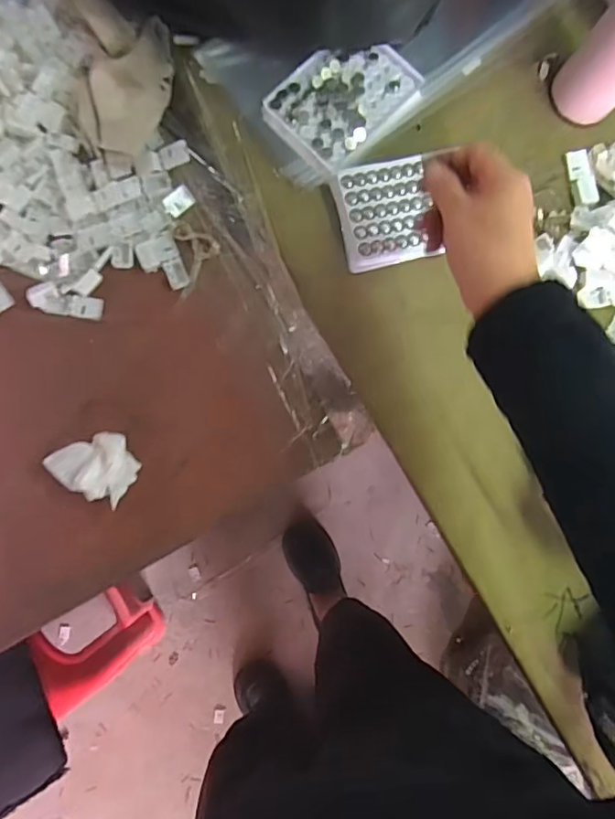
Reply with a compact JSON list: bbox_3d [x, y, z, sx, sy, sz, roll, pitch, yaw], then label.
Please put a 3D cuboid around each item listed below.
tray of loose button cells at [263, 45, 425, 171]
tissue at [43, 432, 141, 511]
[{"bbox_3d":[0.035,-0.296,0.514,0.092,0.010,0.131,45,83,0],"label":"tray of loose button cells"},{"bbox_3d":[-0.190,0.048,0.497,0.074,0.037,0.061,31,84,-2],"label":"tissue"}]

